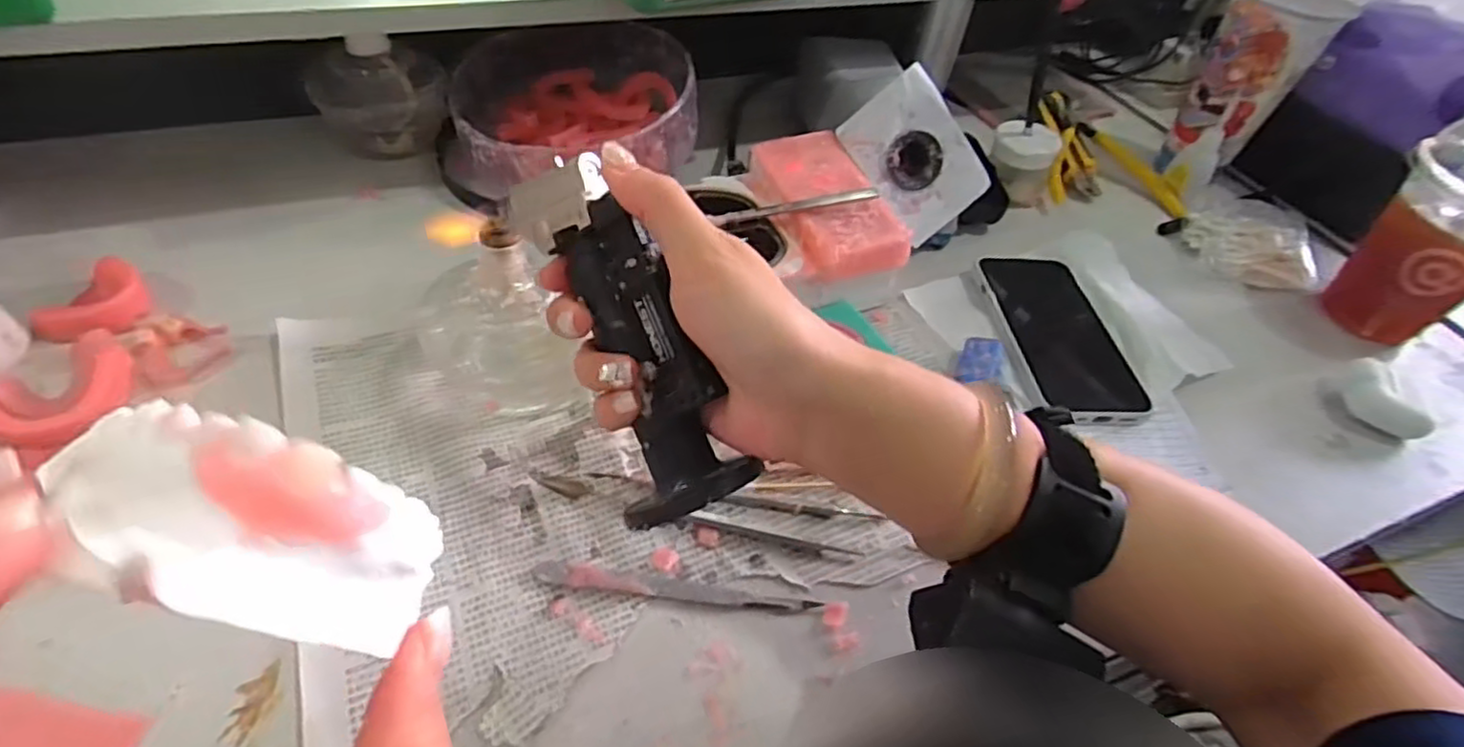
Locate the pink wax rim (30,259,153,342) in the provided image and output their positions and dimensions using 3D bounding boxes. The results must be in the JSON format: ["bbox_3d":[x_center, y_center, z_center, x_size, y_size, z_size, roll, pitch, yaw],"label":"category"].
[{"bbox_3d":[-0.361,-0.040,0.397,0.044,0.015,0.054,34,53,20],"label":"pink wax rim"}]

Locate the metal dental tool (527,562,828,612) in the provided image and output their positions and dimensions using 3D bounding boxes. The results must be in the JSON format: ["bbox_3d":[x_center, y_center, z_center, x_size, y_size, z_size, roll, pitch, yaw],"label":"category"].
[{"bbox_3d":[-0.025,0.102,0.334,0.134,0.006,0.010,8,49,-1],"label":"metal dental tool"}]

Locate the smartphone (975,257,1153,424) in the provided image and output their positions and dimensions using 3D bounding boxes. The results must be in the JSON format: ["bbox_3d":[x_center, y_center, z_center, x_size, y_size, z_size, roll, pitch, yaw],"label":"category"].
[{"bbox_3d":[0.219,-0.028,0.469,0.079,0.014,0.145,1,49,-7],"label":"smartphone"}]

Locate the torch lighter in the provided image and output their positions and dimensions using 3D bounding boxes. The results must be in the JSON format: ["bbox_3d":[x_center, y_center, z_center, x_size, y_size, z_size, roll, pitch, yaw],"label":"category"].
[{"bbox_3d":[-0.045,-0.015,0.285,0.044,0.047,0.147,-24,87,-25],"label":"torch lighter"}]

